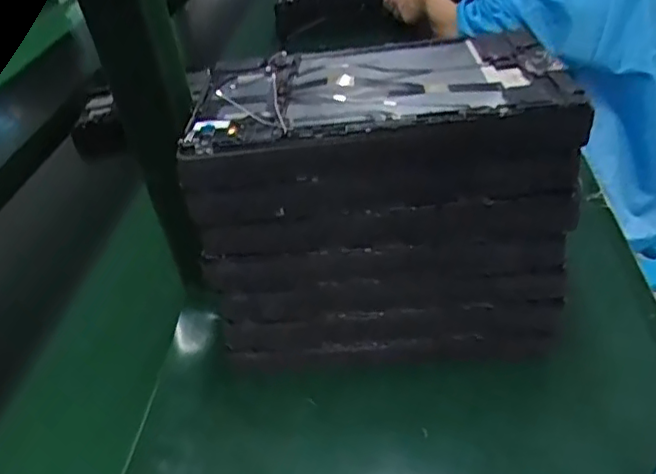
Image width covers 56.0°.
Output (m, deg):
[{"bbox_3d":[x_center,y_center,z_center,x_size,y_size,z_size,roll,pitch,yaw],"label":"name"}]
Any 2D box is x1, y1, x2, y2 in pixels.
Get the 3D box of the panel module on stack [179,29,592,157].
[{"bbox_3d":[0.033,-0.117,0.443,0.243,0.023,0.186,-7,36,2],"label":"panel module on stack"}]

